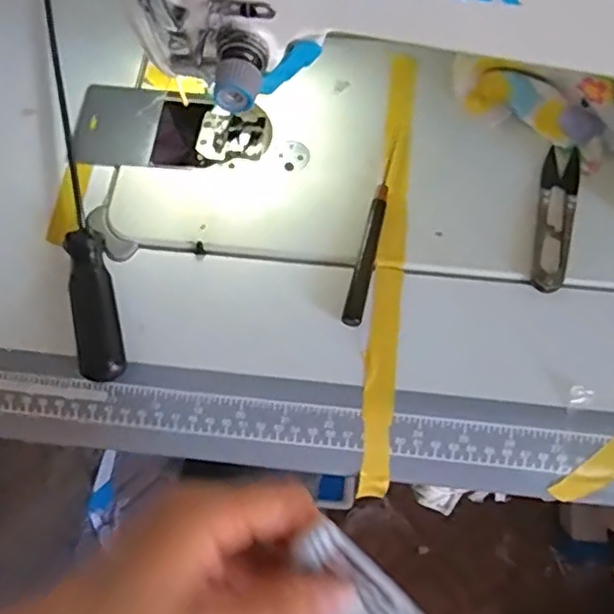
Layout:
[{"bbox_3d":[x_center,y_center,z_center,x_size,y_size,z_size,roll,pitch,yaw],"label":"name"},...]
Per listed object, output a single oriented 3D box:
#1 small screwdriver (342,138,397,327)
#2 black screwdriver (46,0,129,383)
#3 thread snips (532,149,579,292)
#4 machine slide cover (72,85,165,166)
[{"bbox_3d":[0.041,-0.047,0.403,0.011,0.006,0.127,13,70,6],"label":"small screwdriver"},{"bbox_3d":[-0.156,-0.130,0.436,0.024,0.026,0.376,-13,69,-4],"label":"black screwdriver"},{"bbox_3d":[0.154,-0.056,0.407,0.021,0.008,0.100,13,70,6],"label":"thread snips"},{"bbox_3d":[-0.129,-0.124,0.446,0.055,0.004,0.064,7,69,4],"label":"machine slide cover"}]

